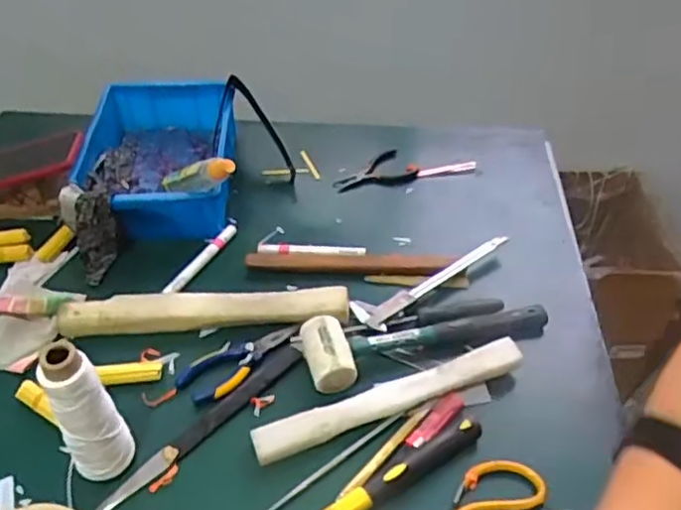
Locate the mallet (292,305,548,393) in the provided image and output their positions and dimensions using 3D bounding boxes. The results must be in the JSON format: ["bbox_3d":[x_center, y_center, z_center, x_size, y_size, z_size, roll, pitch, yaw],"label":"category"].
[{"bbox_3d":[0.100,0.085,0.731,0.295,0.046,0.085,-11,46,-11],"label":"mallet"}]

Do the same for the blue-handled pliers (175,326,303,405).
[{"bbox_3d":[-0.112,0.115,0.731,0.142,0.011,0.062,-33,54,-29],"label":"blue-handled pliers"}]

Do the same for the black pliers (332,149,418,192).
[{"bbox_3d":[0.050,-0.123,0.973,0.124,0.012,0.087,-20,48,-19],"label":"black pliers"}]

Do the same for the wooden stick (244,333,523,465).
[{"bbox_3d":[0.055,0.150,0.682,0.300,0.026,0.033,-16,47,-15],"label":"wooden stick"}]

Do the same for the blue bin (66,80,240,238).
[{"bbox_3d":[-0.260,-0.134,0.932,0.210,0.088,0.283,-1,45,-2],"label":"blue bin"}]

